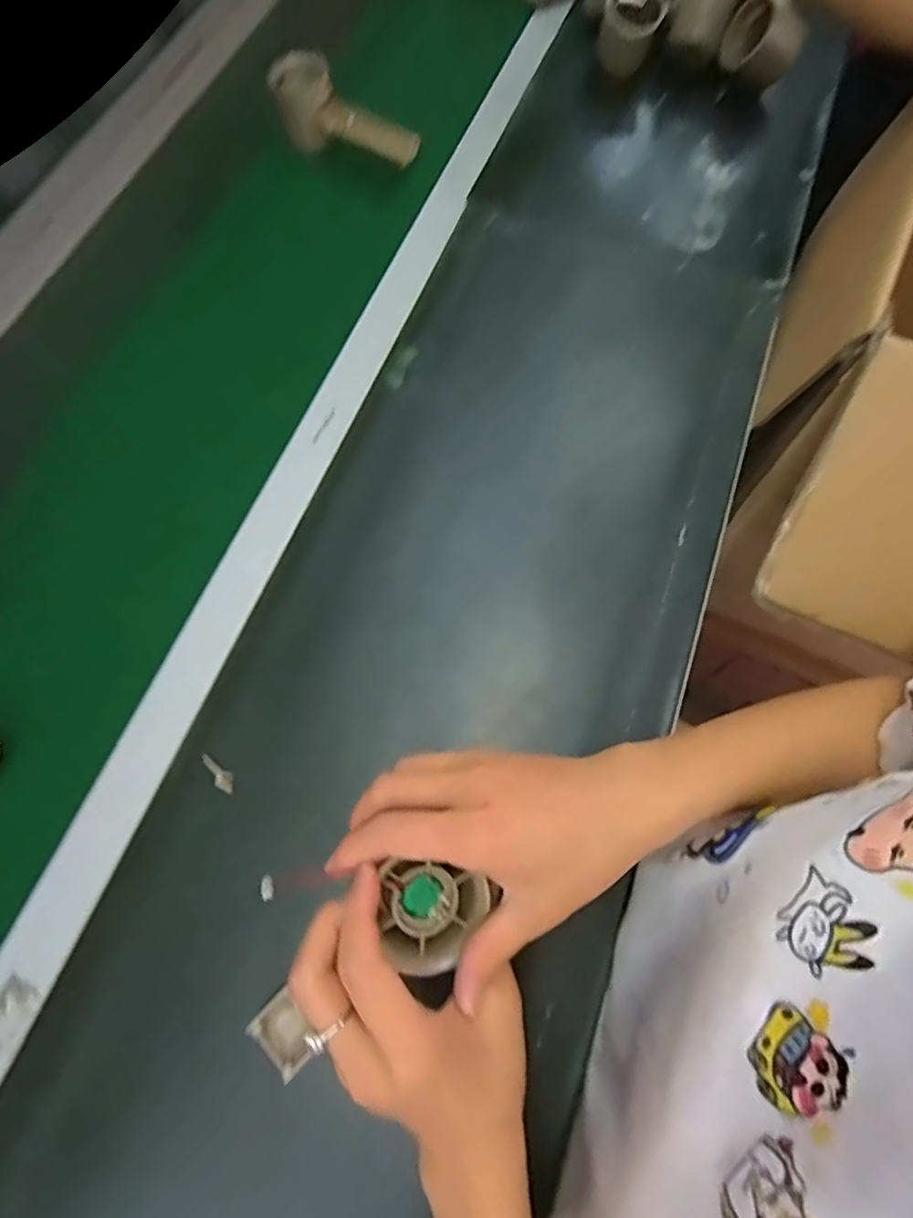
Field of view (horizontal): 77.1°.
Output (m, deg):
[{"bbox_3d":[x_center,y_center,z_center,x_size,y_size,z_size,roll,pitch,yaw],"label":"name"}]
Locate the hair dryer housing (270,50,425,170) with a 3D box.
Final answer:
[{"bbox_3d":[-0.107,-0.480,0.559,0.160,0.053,0.050,31,73,12],"label":"hair dryer housing"}]

